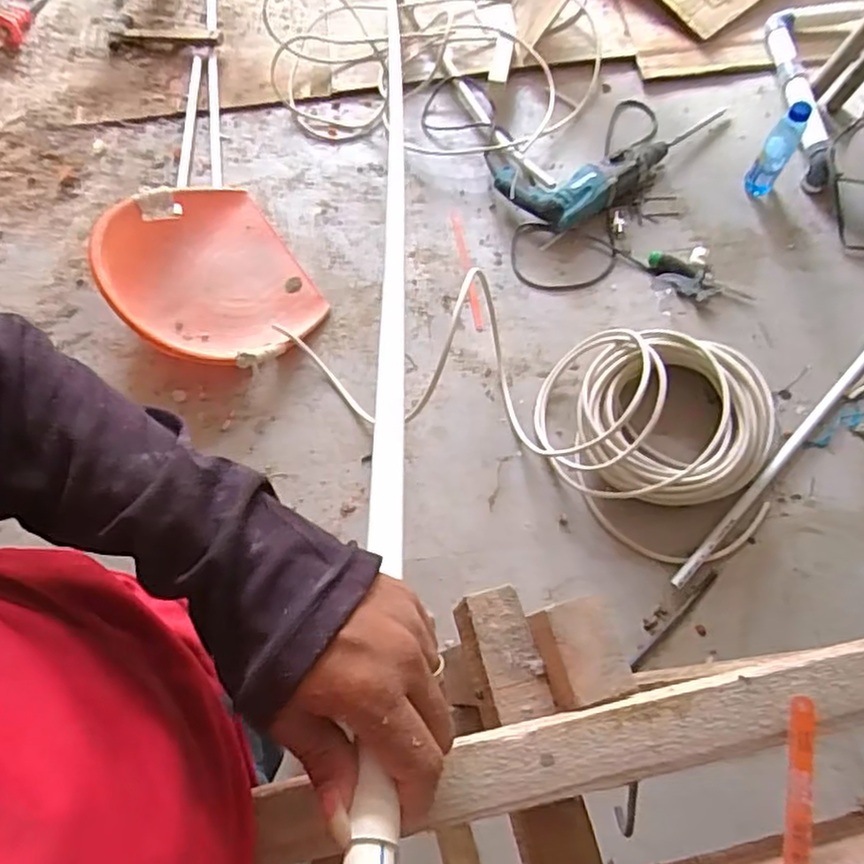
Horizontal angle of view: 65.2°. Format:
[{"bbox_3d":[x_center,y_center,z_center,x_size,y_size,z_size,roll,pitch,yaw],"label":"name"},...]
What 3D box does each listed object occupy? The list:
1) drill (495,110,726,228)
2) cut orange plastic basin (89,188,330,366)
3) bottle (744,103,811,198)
[{"bbox_3d":[0.436,-0.624,1.526,0.569,0.081,0.177,-28,71,-10],"label":"drill"},{"bbox_3d":[-0.462,-0.310,1.401,0.370,0.113,0.455,-33,71,-12],"label":"cut orange plastic basin"},{"bbox_3d":[0.746,-0.610,1.454,0.061,0.197,0.073,28,71,11],"label":"bottle"}]

